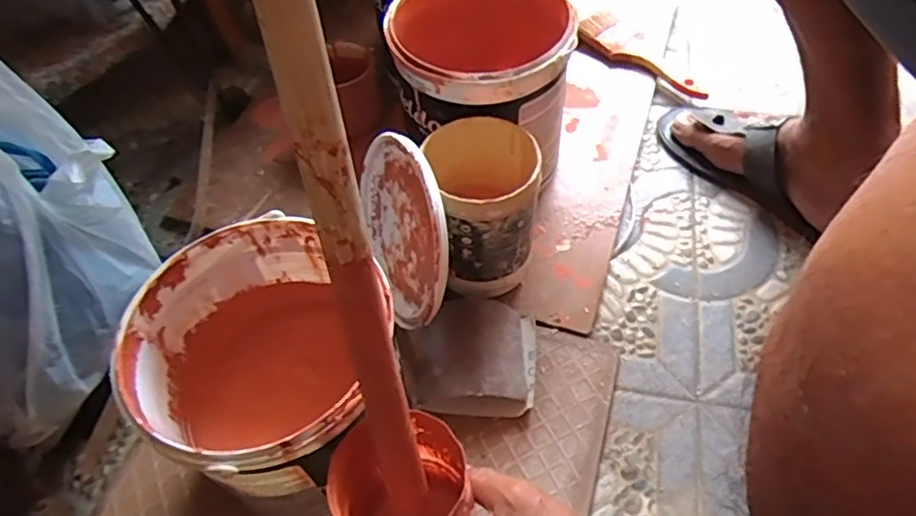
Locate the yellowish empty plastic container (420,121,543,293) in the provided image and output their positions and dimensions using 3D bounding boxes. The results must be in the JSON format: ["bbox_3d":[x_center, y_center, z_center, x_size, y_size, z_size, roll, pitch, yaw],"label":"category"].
[{"bbox_3d":[0.026,-0.045,0.596,0.095,0.147,0.111,-12,56,-6],"label":"yellowish empty plastic container"}]

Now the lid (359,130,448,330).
[{"bbox_3d":[-0.055,-0.023,0.577,0.014,0.183,0.174,-10,76,-25],"label":"lid"}]

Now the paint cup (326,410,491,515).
[{"bbox_3d":[-0.032,0.151,0.391,0.083,0.071,0.078,-1,55,1],"label":"paint cup"}]

